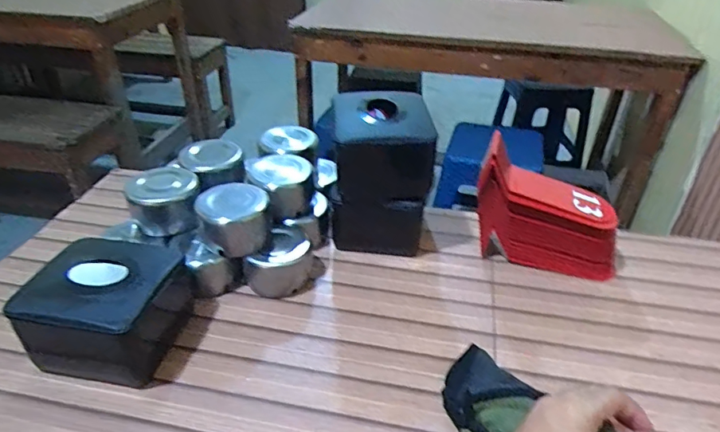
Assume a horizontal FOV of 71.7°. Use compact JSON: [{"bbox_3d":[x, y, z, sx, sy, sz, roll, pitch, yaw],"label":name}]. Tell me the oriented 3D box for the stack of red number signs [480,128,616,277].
[{"bbox_3d":[0.228,-0.006,0.601,0.167,0.148,0.060,8,34,12],"label":"stack of red number signs"}]

